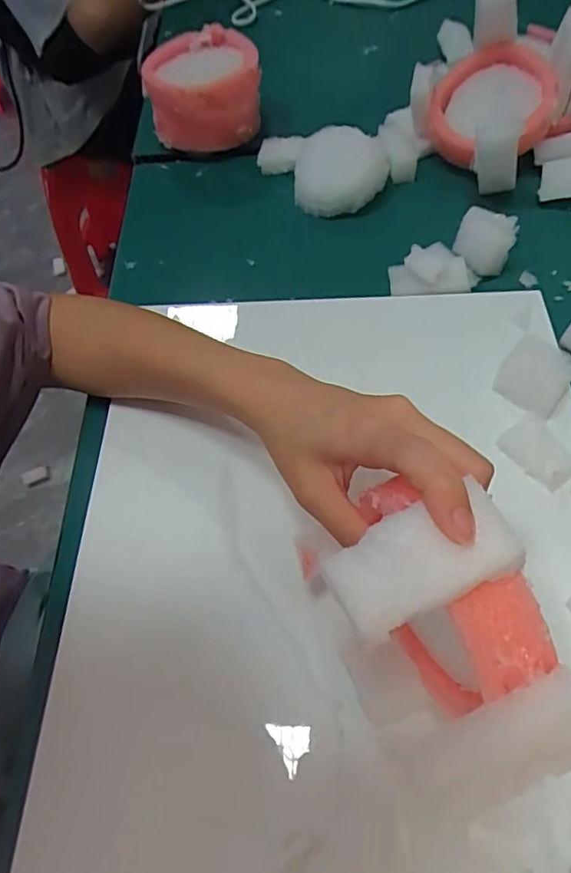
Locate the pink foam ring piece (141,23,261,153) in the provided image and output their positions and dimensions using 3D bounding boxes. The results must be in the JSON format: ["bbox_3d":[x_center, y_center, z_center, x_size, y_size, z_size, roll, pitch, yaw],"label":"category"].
[{"bbox_3d":[-0.075,-0.312,0.514,0.102,0.084,0.097,-10,57,-2],"label":"pink foam ring piece"}]

